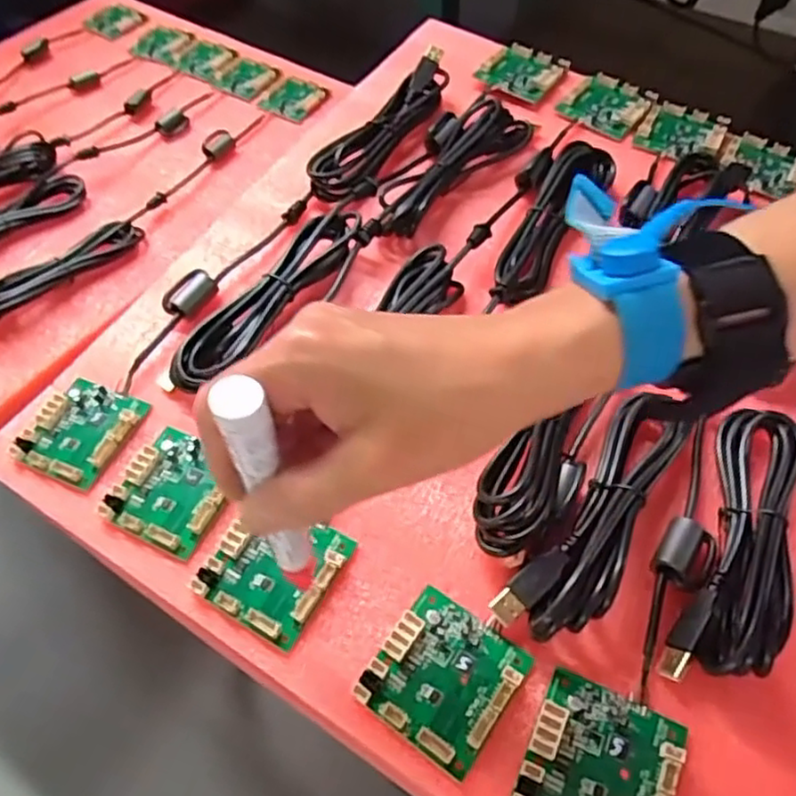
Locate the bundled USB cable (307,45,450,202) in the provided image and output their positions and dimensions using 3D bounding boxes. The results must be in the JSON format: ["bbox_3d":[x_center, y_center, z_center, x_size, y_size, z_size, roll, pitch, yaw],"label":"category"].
[{"bbox_3d":[-0.012,-0.200,0.495,0.041,0.027,0.153,24,60,17],"label":"bundled USB cable"}]

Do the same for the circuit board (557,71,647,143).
[{"bbox_3d":[0.161,-0.228,0.530,0.057,0.013,0.057,26,61,19],"label":"circuit board"}]

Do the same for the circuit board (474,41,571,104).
[{"bbox_3d":[0.099,-0.262,0.547,0.058,0.010,0.061,28,61,20],"label":"circuit board"}]

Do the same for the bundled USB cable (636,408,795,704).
[{"bbox_3d":[0.162,0.057,0.328,0.053,0.027,0.174,22,59,16],"label":"bundled USB cable"}]

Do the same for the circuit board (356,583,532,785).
[{"bbox_3d":[0.020,0.120,0.297,0.056,0.006,0.059,30,62,21],"label":"circuit board"}]

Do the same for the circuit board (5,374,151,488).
[{"bbox_3d":[-0.179,0.016,0.383,0.059,0.009,0.058,19,59,15],"label":"circuit board"}]

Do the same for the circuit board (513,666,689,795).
[{"bbox_3d":[0.082,0.148,0.276,0.056,0.006,0.058,21,59,16],"label":"circuit board"}]

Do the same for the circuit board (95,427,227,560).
[{"bbox_3d":[-0.116,0.046,0.355,0.055,0.007,0.058,21,59,16],"label":"circuit board"}]

